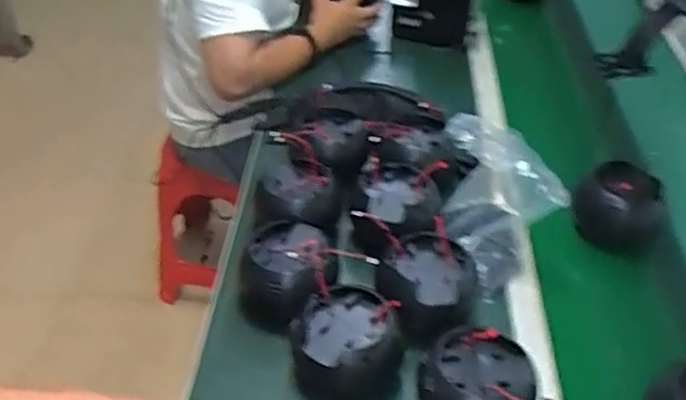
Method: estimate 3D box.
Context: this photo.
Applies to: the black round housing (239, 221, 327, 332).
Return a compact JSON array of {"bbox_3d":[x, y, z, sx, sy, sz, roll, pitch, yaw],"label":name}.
[{"bbox_3d":[-0.073,0.098,0.903,0.121,0.097,0.142,3,41,1],"label":"black round housing"}]

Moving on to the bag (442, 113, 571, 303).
[{"bbox_3d":[0.212,0.001,0.963,0.089,0.166,0.178,-12,43,-16],"label":"bag"}]

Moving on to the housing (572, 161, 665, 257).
[{"bbox_3d":[0.424,0.011,1.052,0.132,0.111,0.095,29,47,28],"label":"housing"}]

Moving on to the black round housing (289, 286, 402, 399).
[{"bbox_3d":[0.005,0.173,0.831,0.133,0.087,0.109,10,41,8],"label":"black round housing"}]

